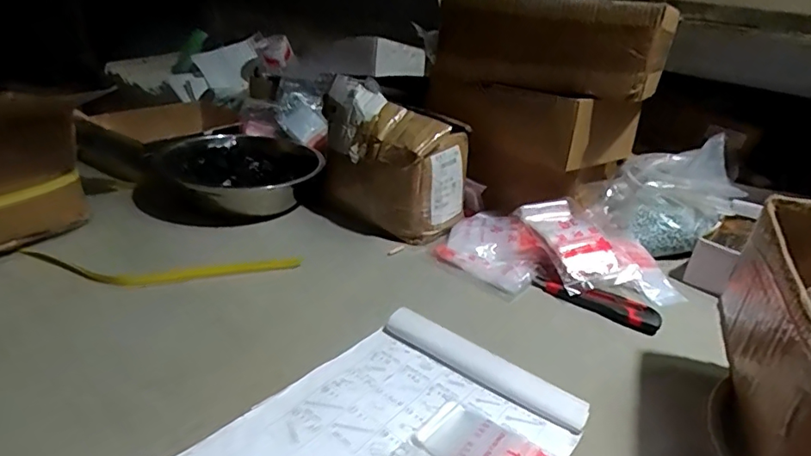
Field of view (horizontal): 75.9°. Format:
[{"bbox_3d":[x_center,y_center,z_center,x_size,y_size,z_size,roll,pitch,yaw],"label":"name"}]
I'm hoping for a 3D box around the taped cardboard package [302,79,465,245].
[{"bbox_3d":[-0.027,-0.101,0.796,0.230,0.188,0.125,20,29,24],"label":"taped cardboard package"}]

